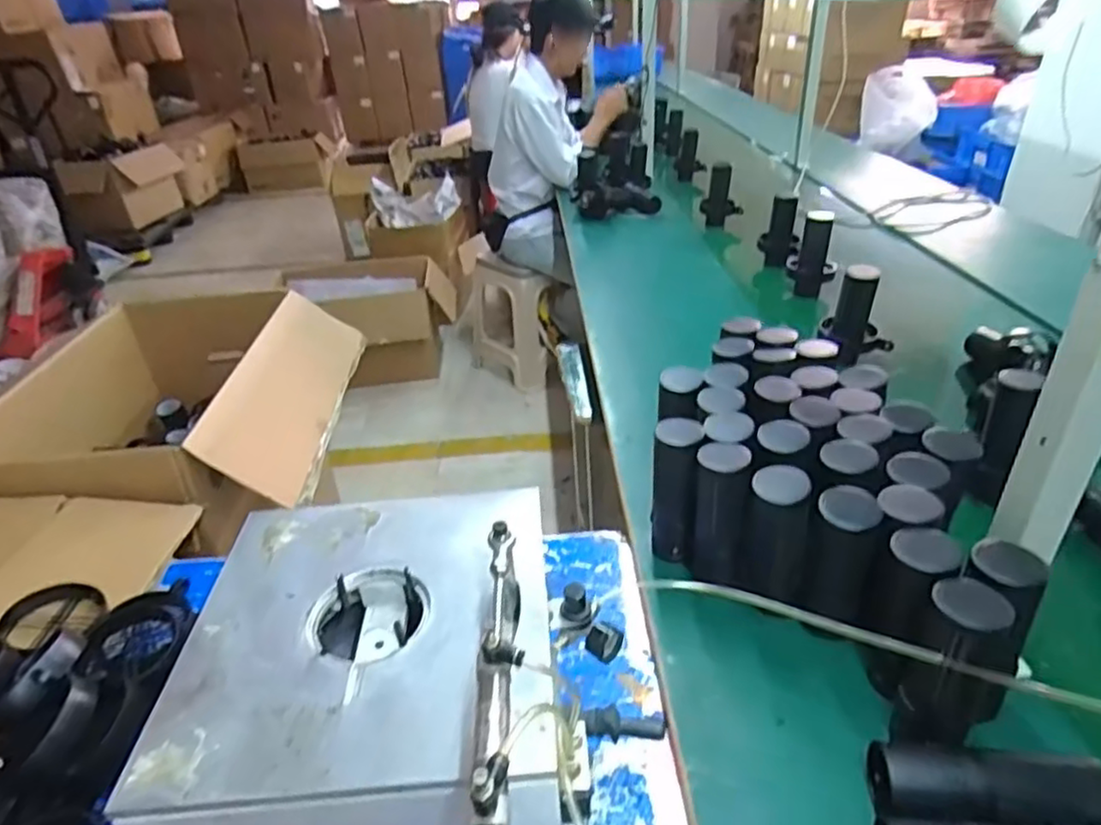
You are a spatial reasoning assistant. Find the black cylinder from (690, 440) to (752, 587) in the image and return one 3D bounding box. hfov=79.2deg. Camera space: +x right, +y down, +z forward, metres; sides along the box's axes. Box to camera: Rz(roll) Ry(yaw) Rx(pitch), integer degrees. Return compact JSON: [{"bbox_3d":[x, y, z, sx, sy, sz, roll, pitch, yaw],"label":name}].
[{"bbox_3d":[0.176,0.112,0.703,0.052,0.153,0.054,5,34,14],"label":"black cylinder"}]

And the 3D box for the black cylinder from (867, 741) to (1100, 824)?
[{"bbox_3d":[0.337,0.292,0.516,0.161,0.058,0.061,1,33,7],"label":"black cylinder"}]

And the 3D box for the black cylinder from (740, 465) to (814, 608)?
[{"bbox_3d":[0.226,0.128,0.674,0.054,0.142,0.051,5,34,14],"label":"black cylinder"}]

